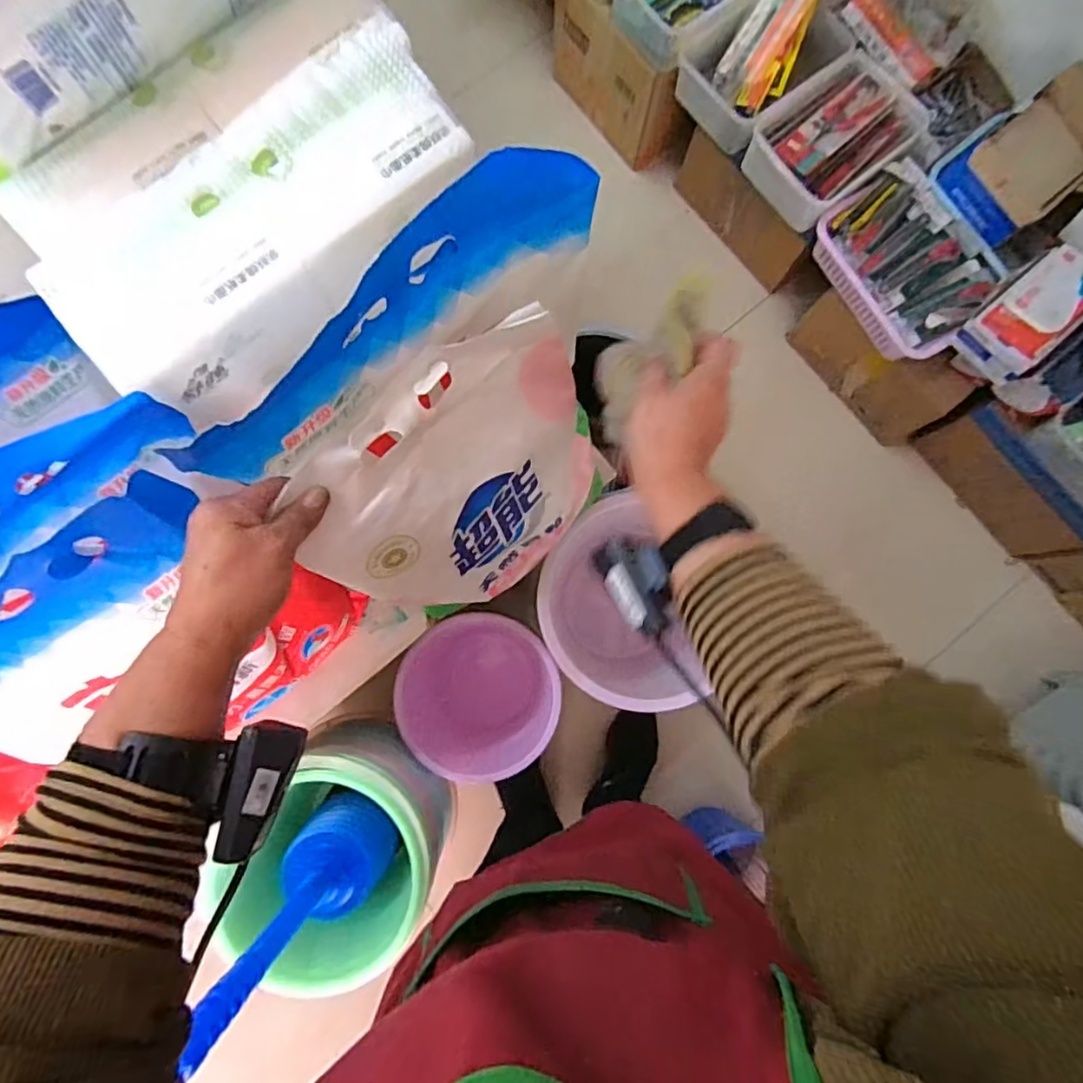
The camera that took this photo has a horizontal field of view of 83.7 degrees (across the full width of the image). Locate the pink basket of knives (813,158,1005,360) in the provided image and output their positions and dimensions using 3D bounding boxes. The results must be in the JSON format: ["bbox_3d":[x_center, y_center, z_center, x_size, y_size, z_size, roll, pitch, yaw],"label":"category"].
[{"bbox_3d":[0.645,-0.487,1.066,0.212,0.091,0.301,-36,87,-5],"label":"pink basket of knives"}]

